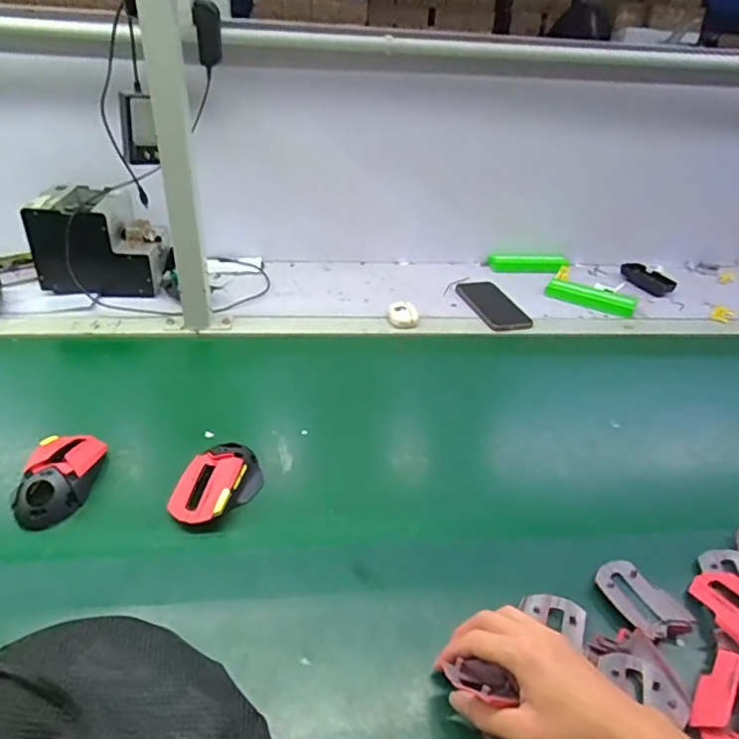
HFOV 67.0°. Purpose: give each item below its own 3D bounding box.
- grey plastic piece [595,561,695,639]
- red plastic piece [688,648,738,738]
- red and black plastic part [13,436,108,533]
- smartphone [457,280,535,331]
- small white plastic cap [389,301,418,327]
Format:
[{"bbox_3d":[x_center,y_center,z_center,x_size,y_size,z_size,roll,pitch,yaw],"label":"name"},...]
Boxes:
[{"bbox_3d":[0.249,0.211,0.513,0.053,0.013,0.081,-16,40,-28],"label":"grey plastic piece"},{"bbox_3d":[0.294,0.261,0.441,0.055,0.017,0.081,29,42,30],"label":"red plastic piece"},{"bbox_3d":[-0.326,0.113,0.589,0.066,0.043,0.116,3,35,-3],"label":"red and black plastic part"},{"bbox_3d":[0.211,-0.113,0.965,0.083,0.012,0.150,-11,38,-21],"label":"smartphone"},{"bbox_3d":[0.055,-0.091,0.903,0.046,0.027,0.046,3,35,-2],"label":"small white plastic cap"}]

